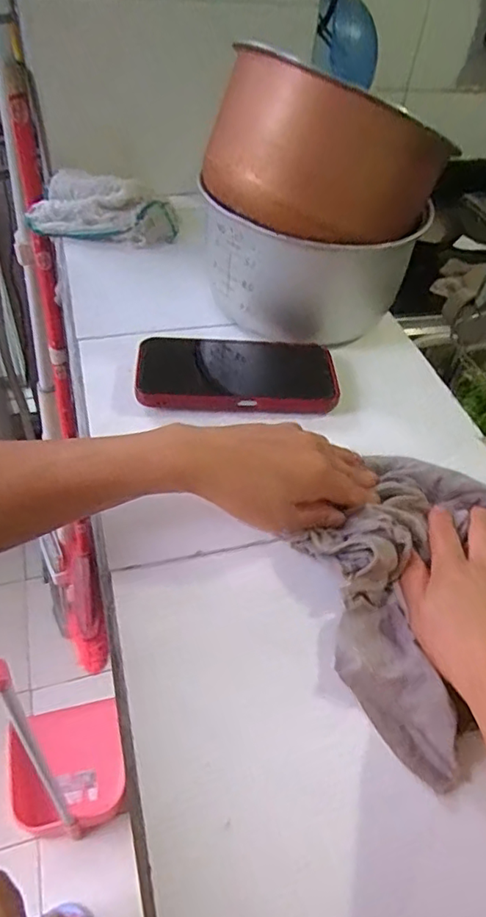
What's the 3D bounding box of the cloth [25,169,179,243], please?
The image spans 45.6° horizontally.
[{"bbox_3d":[-0.158,-0.275,0.641,0.160,0.052,0.050,14,48,7],"label":"cloth"}]

